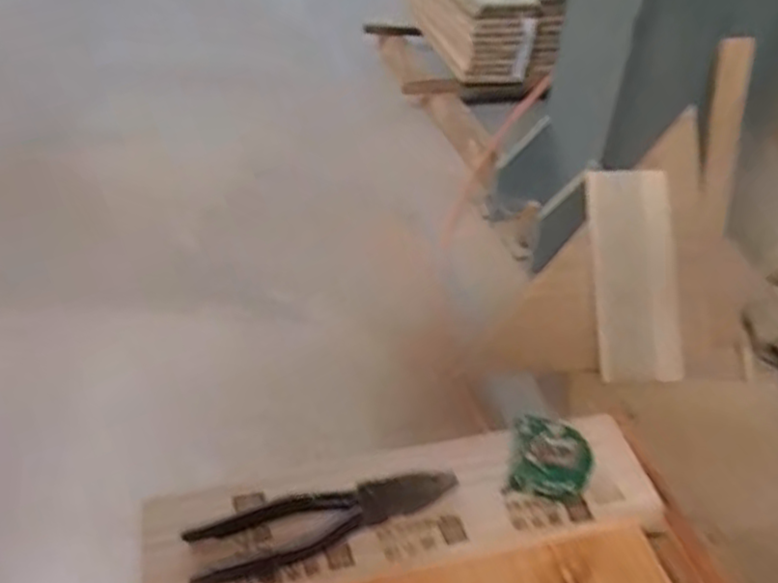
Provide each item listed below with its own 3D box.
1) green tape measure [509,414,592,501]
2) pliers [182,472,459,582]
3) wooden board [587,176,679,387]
[{"bbox_3d":[0.120,0.123,0.556,0.056,0.032,0.048,9,42,6],"label":"green tape measure"},{"bbox_3d":[-0.046,0.157,0.536,0.189,0.012,0.049,-16,45,-20],"label":"pliers"},{"bbox_3d":[0.435,-0.029,1.344,0.140,0.030,0.372,-3,86,-5],"label":"wooden board"}]

